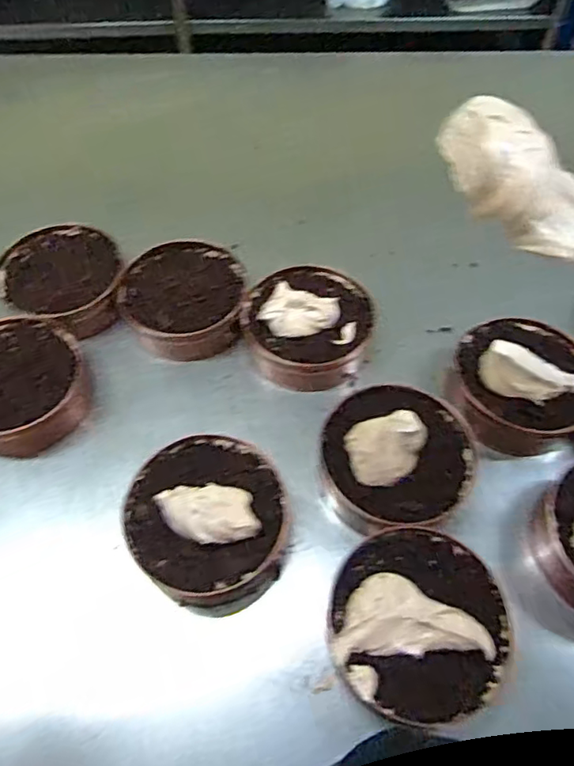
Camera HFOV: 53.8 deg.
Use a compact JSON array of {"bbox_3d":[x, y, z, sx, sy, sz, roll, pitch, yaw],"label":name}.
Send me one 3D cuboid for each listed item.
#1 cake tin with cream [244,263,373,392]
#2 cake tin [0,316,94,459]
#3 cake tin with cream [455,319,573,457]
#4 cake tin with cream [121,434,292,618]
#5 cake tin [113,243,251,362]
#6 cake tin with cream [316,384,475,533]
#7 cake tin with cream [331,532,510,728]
[{"bbox_3d":[0.023,-0.072,0.667,0.148,0.061,0.145,0,58,-1],"label":"cake tin with cream"},{"bbox_3d":[-0.296,0.000,0.623,0.144,0.051,0.156,0,58,-1],"label":"cake tin"},{"bbox_3d":[0.256,-0.009,0.611,0.151,0.058,0.157,-7,58,-6],"label":"cake tin with cream"},{"bbox_3d":[-0.072,0.123,0.526,0.152,0.078,0.141,0,58,-1],"label":"cake tin with cream"},{"bbox_3d":[-0.125,-0.099,0.692,0.146,0.049,0.151,0,58,-1],"label":"cake tin"},{"bbox_3d":[0.108,0.069,0.559,0.150,0.057,0.144,0,58,-1],"label":"cake tin with cream"},{"bbox_3d":[0.109,0.203,0.483,0.145,0.053,0.148,0,58,-1],"label":"cake tin with cream"}]

